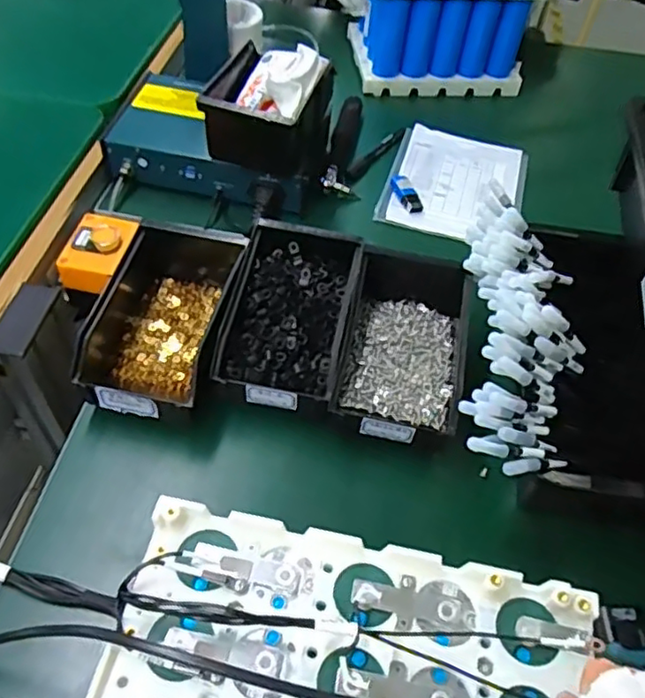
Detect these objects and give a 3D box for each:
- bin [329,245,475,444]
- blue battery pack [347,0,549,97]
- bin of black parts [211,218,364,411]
[{"bbox_3d":[0.076,-0.020,0.571,0.104,0.061,0.216,12,51,5],"label":"bin"},{"bbox_3d":[0.168,-0.483,0.906,0.230,0.151,0.174,-2,52,-6],"label":"blue battery pack"},{"bbox_3d":[-0.026,-0.033,0.574,0.103,0.063,0.184,10,51,3],"label":"bin of black parts"}]

